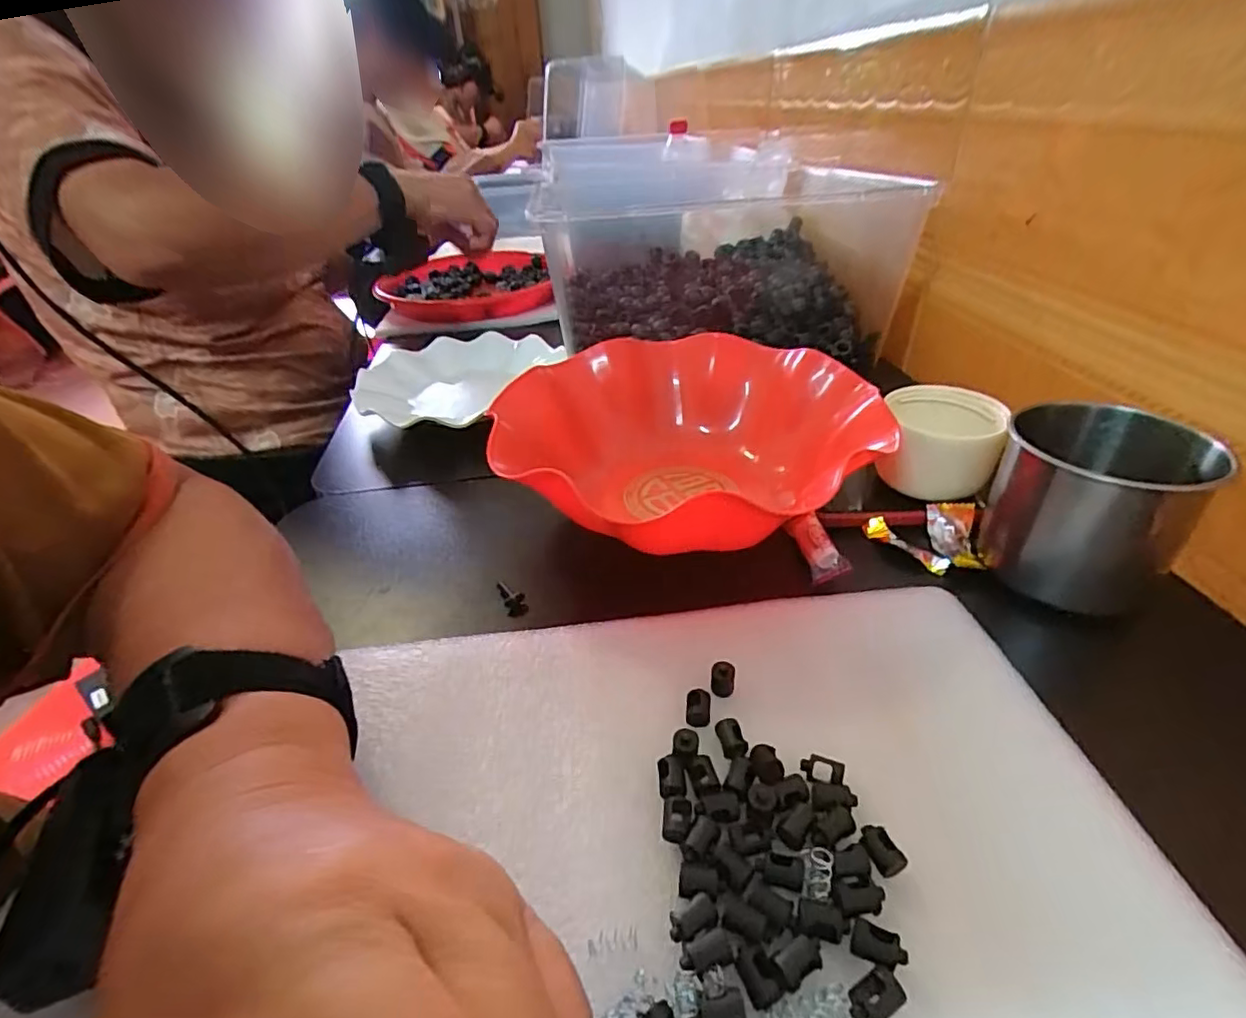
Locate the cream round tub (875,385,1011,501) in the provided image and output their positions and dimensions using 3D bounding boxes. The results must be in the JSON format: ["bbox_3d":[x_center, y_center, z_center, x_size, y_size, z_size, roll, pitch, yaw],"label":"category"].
[{"bbox_3d":[0.185,-0.041,0.350,0.061,0.043,0.062,-3,37,3],"label":"cream round tub"}]

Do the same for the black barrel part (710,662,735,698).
[{"bbox_3d":[0.041,0.071,0.247,0.009,0.012,0.008,3,38,11],"label":"black barrel part"}]

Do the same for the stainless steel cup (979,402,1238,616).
[{"bbox_3d":[0.228,-0.003,0.294,0.077,0.073,0.077,-3,37,3],"label":"stainless steel cup"}]

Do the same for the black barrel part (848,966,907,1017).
[{"bbox_3d":[0.069,0.133,0.162,0.015,0.005,0.009,-21,40,-20],"label":"black barrel part"}]

